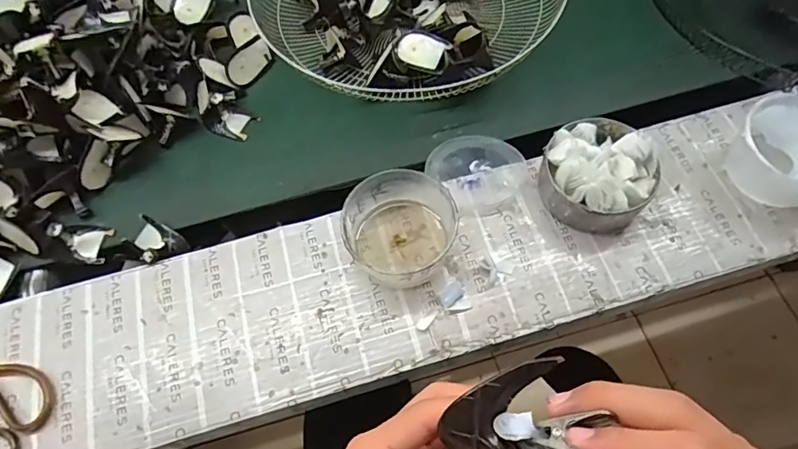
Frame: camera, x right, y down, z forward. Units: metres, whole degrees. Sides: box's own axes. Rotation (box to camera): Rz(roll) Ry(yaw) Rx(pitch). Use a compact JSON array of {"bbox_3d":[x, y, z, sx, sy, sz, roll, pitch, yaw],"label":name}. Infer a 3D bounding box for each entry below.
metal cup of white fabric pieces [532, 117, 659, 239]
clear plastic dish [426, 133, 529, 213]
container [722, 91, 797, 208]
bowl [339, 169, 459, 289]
[{"bbox_3d":[0.215,-0.056,0.548,0.111,0.077,0.112,-1,62,3],"label":"metal cup of white fabric pieces"},{"bbox_3d":[0.094,-0.067,0.608,0.104,0.017,0.108,-30,65,-12],"label":"clear plastic dish"},{"bbox_3d":[0.424,-0.076,0.550,0.114,0.067,0.110,-28,64,-11],"label":"container"},{"bbox_3d":[0.001,0.003,0.538,0.108,0.058,0.111,-1,62,3],"label":"bowl"}]

